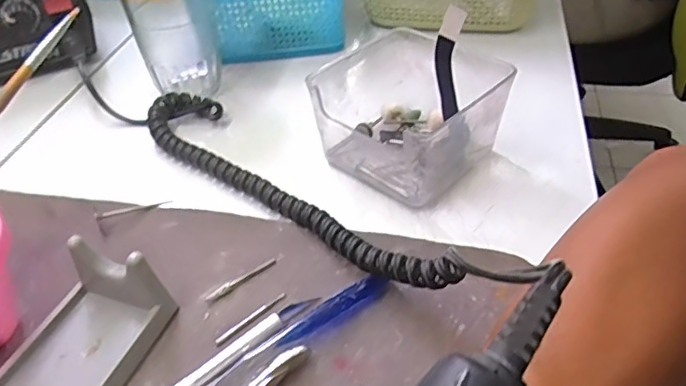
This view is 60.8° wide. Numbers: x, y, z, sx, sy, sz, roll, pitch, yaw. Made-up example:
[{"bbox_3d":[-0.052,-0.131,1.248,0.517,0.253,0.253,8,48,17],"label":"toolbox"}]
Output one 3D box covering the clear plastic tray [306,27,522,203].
[{"bbox_3d":[0.043,-0.056,0.376,0.110,0.063,0.099,26,48,30],"label":"clear plastic tray"}]

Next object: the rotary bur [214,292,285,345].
[{"bbox_3d":[-0.046,0.062,0.294,0.042,0.004,0.005,-33,48,-31],"label":"rotary bur"}]

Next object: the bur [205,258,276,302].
[{"bbox_3d":[-0.054,0.046,0.313,0.043,0.005,0.006,-33,48,-31],"label":"bur"}]

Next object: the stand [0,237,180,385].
[{"bbox_3d":[-0.129,0.070,0.261,0.060,0.039,0.094,11,41,15],"label":"stand"}]

